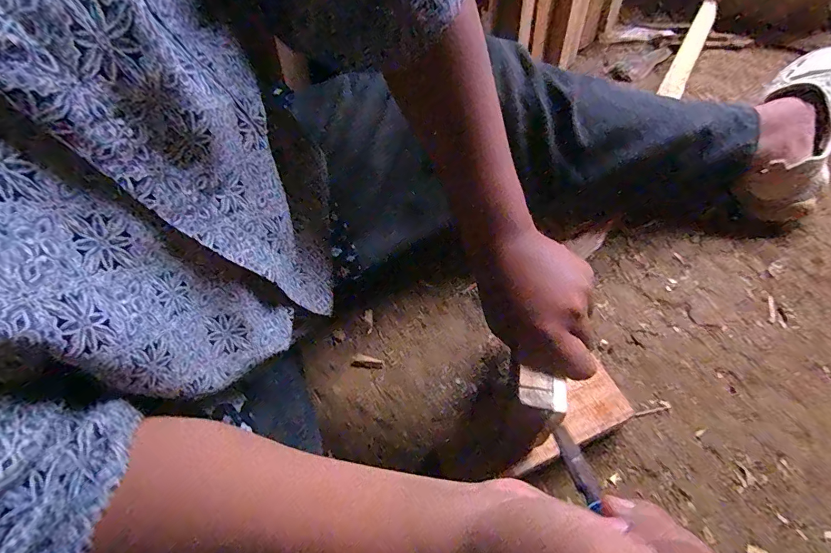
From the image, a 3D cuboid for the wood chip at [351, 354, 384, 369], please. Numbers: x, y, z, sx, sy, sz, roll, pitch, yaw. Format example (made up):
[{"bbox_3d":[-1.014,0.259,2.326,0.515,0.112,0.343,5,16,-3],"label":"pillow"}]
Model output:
[{"bbox_3d":[-0.060,0.109,0.514,0.042,0.004,0.017,7,59,5],"label":"wood chip"}]

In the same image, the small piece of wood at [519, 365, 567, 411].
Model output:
[{"bbox_3d":[0.097,0.088,0.310,0.036,0.004,0.027,11,62,10],"label":"small piece of wood"}]

